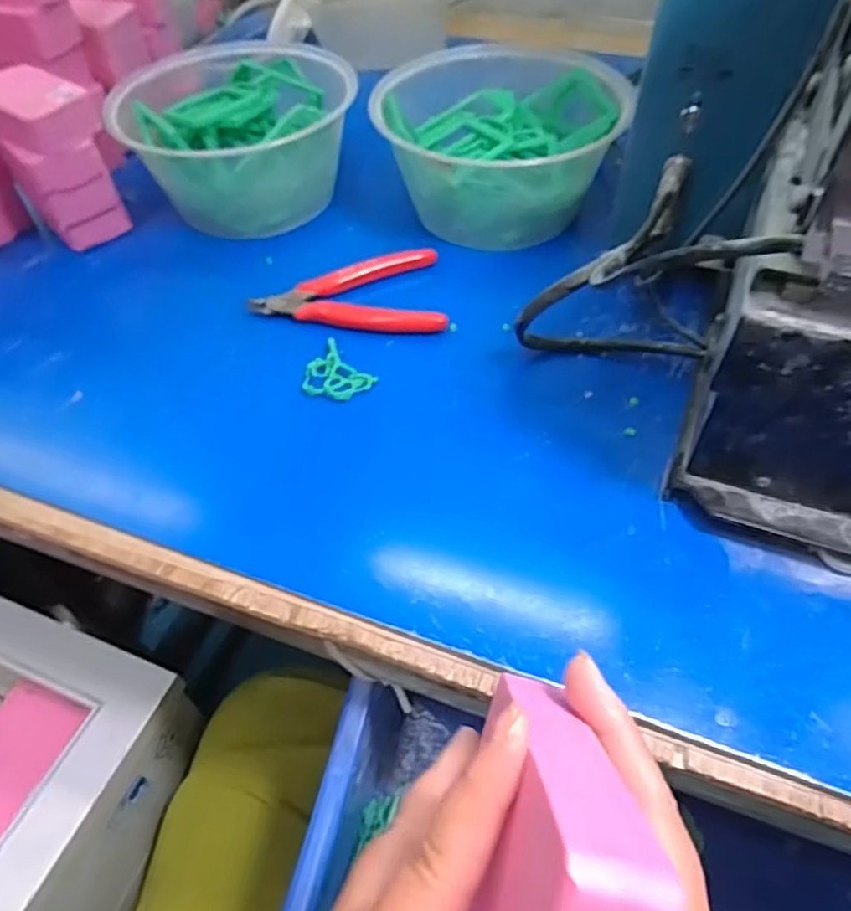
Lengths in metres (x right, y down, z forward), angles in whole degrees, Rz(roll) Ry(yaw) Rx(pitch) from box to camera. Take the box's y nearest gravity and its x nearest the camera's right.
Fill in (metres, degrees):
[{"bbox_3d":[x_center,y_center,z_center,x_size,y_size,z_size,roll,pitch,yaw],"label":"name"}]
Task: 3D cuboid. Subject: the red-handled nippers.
[{"bbox_3d":[-0.050,-0.106,0.429,0.117,0.008,0.087,-6,51,-2],"label":"red-handled nippers"}]

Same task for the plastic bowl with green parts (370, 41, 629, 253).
[{"bbox_3d":[0.053,-0.219,0.465,0.173,0.069,0.148,-11,52,-6],"label":"plastic bowl with green parts"}]

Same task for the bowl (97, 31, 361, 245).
[{"bbox_3d":[-0.131,-0.233,0.486,0.151,0.078,0.143,-1,51,2],"label":"bowl"}]

